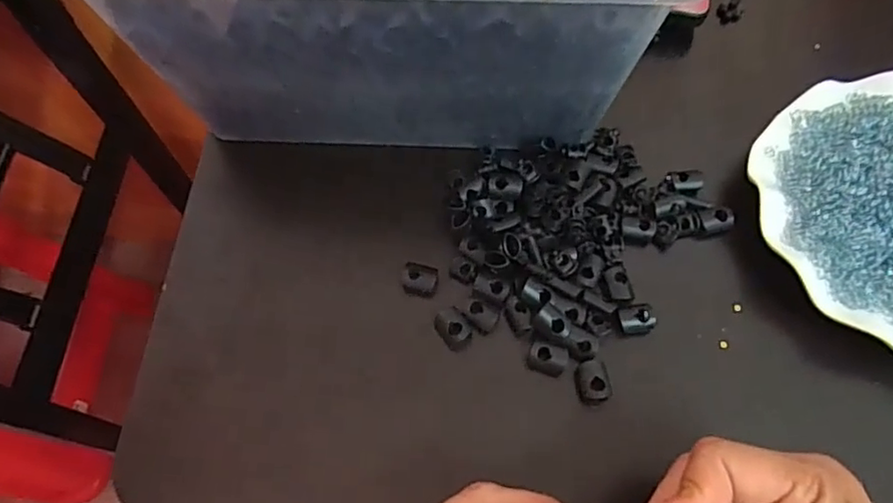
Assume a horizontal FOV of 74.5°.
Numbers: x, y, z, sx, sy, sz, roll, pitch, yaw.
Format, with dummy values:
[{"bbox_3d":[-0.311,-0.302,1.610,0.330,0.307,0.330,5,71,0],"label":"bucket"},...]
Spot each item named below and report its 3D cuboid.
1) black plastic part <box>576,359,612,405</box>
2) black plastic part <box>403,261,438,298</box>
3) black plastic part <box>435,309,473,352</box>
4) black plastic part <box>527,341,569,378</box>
[{"bbox_3d":[0.077,0.069,0.310,0.016,0.012,0.023,-5,65,-1],"label":"black plastic part"},{"bbox_3d":[-0.015,0.015,0.336,0.019,0.008,0.019,9,65,5],"label":"black plastic part"},{"bbox_3d":[0.004,0.042,0.322,0.016,0.007,0.022,-39,70,-16],"label":"black plastic part"},{"bbox_3d":[0.054,0.058,0.315,0.020,0.013,0.014,14,66,8],"label":"black plastic part"}]

